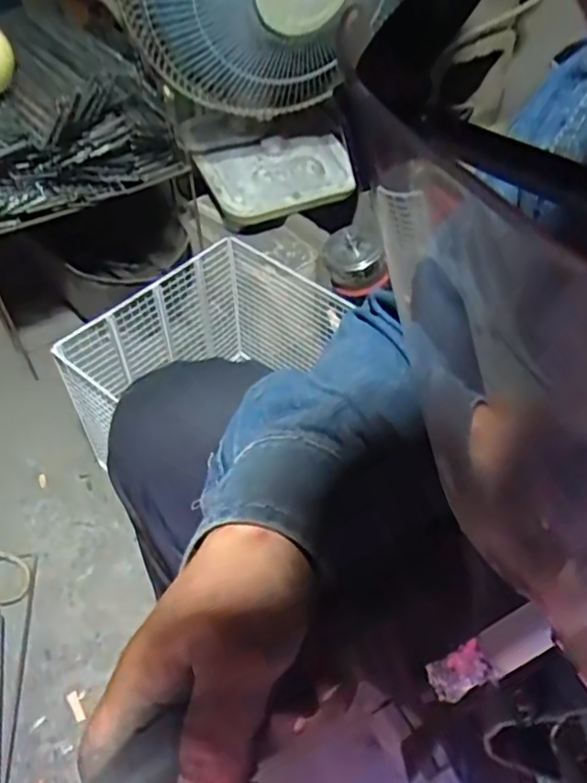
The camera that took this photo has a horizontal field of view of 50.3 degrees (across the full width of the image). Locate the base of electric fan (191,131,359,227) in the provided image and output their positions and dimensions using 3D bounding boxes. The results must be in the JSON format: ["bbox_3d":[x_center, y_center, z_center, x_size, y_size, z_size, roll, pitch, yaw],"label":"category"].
[{"bbox_3d":[-0.019,-0.363,1.036,0.244,0.084,0.125,-18,53,-15],"label":"base of electric fan"}]

